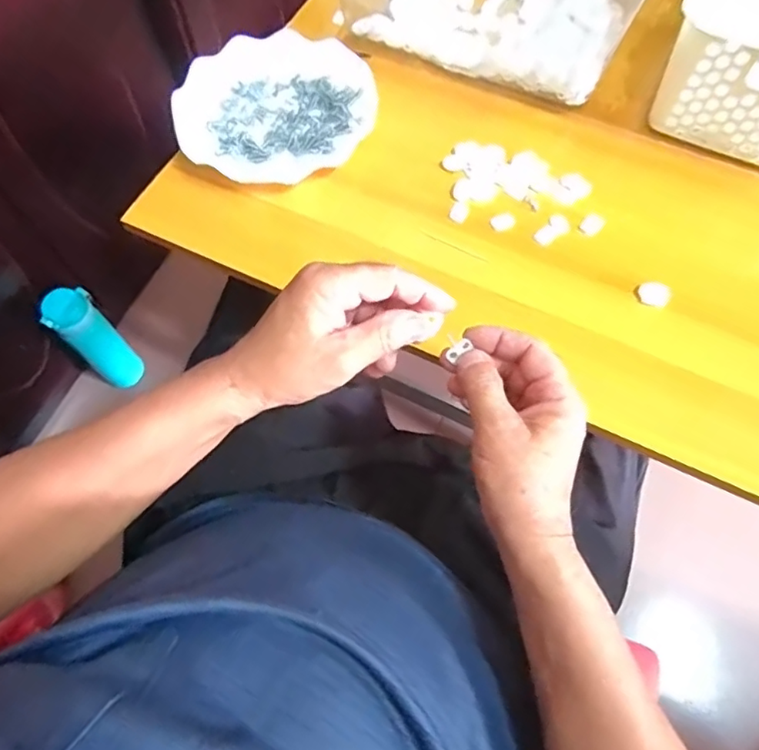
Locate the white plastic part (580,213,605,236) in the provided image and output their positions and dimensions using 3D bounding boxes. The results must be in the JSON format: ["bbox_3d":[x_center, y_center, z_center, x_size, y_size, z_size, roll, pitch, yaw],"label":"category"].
[{"bbox_3d":[0.188,-0.134,0.509,0.017,0.004,0.024,40,71,16],"label":"white plastic part"}]

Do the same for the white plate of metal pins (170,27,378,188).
[{"bbox_3d":[-0.096,-0.257,0.552,0.179,0.027,0.166,2,65,1],"label":"white plate of metal pins"}]

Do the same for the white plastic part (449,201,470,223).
[{"bbox_3d":[0.071,-0.145,0.512,0.015,0.004,0.019,29,68,12],"label":"white plastic part"}]

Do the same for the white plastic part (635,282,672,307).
[{"bbox_3d":[0.223,-0.066,0.469,0.025,0.005,0.021,20,67,9],"label":"white plastic part"}]

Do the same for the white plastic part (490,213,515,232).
[{"bbox_3d":[0.108,-0.134,0.504,0.021,0.004,0.016,-26,68,-12],"label":"white plastic part"}]

